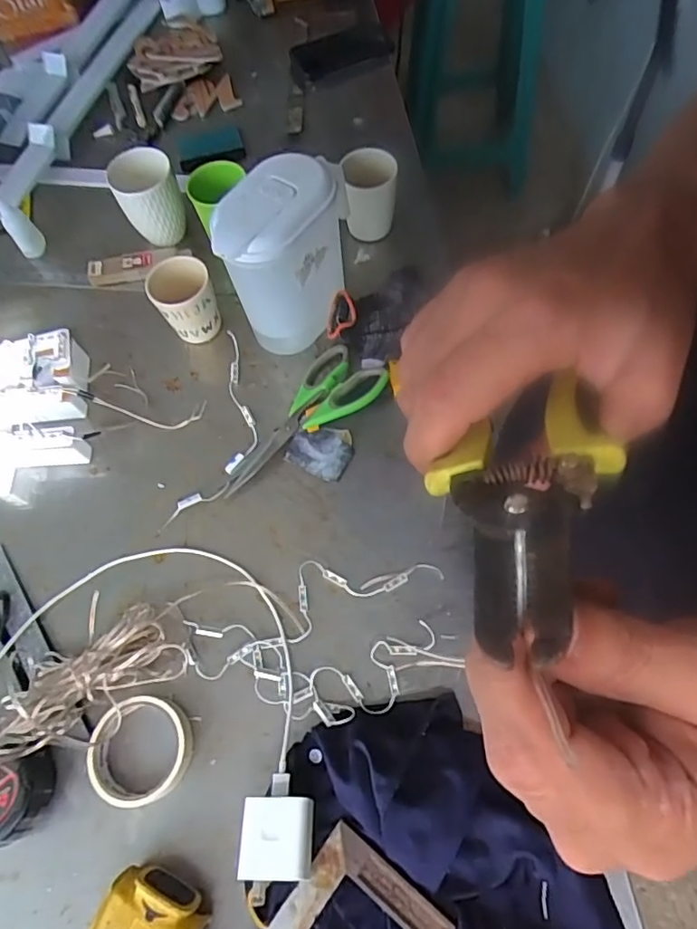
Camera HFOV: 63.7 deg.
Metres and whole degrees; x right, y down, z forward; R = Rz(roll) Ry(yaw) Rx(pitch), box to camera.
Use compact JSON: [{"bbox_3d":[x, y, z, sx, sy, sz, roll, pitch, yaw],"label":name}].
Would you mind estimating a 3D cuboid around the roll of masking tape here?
[{"bbox_3d":[-0.188,0.258,0.507,0.084,0.021,0.087,-1,67,3],"label":"roll of masking tape"}]

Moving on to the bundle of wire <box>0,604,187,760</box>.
[{"bbox_3d":[-0.254,0.203,0.526,0.189,0.031,0.077,-24,68,-7],"label":"bundle of wire"}]

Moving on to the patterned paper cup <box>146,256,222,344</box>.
[{"bbox_3d":[-0.196,-0.192,0.678,0.073,0.094,0.063,-23,67,-7],"label":"patterned paper cup"}]

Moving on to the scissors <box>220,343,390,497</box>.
[{"bbox_3d":[-0.060,-0.051,0.631,0.210,0.028,0.089,-42,70,-2],"label":"scissors"}]

